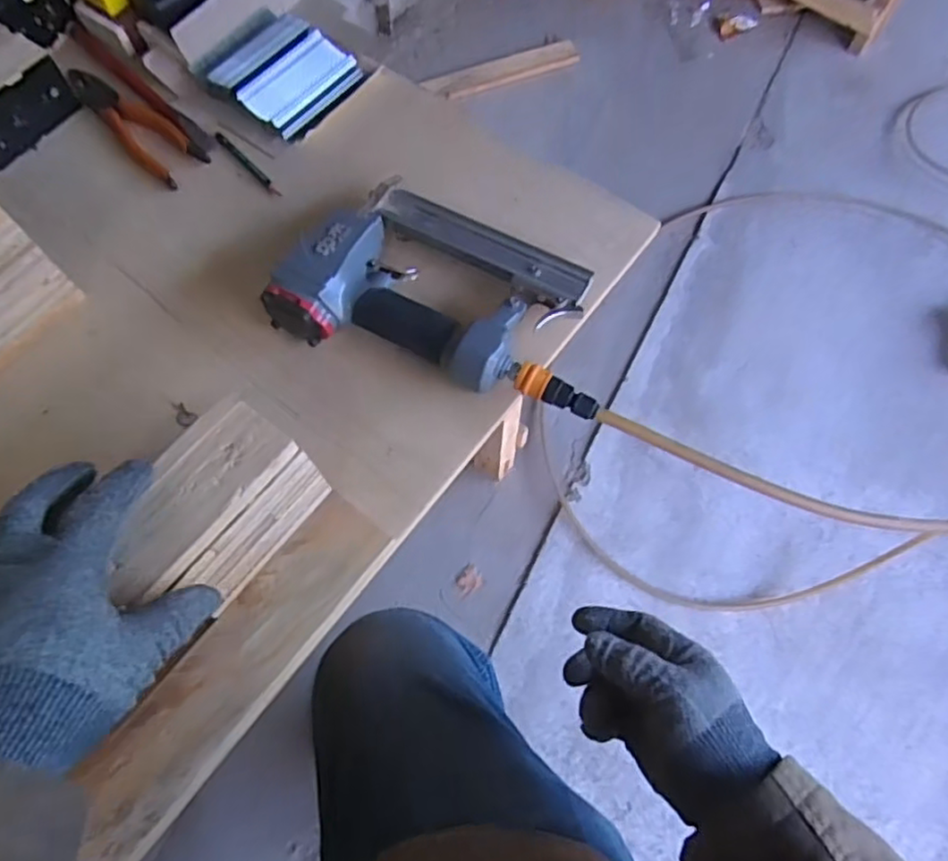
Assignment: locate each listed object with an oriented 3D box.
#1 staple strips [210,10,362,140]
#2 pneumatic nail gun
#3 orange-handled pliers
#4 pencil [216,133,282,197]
[{"bbox_3d":[-0.184,-0.350,0.647,0.107,0.028,0.111,35,72,15],"label":"staple strips"},{"bbox_3d":[-0.032,-0.112,0.531,0.210,0.058,0.164,27,70,13],"label":"pneumatic nail gun"},{"bbox_3d":[-0.332,-0.297,0.633,0.177,0.014,0.049,38,73,16],"label":"orange-handled pliers"},{"bbox_3d":[-0.215,-0.253,0.619,0.009,0.004,0.096,-41,71,-15],"label":"pencil"}]

